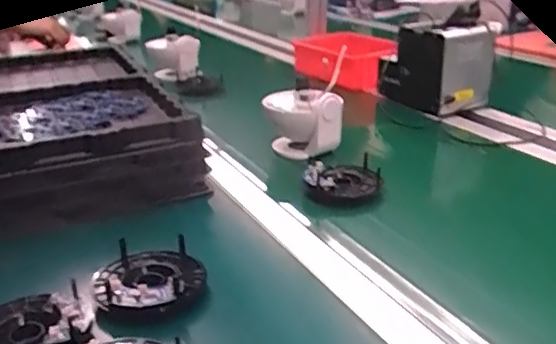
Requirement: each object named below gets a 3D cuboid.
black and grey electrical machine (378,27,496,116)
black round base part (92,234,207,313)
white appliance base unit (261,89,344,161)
[{"bbox_3d":[0.296,-0.200,1.094,0.138,0.141,0.179,-10,24,-23],"label":"black and grey electrical machine"},{"bbox_3d":[-0.117,0.099,0.535,0.097,0.031,0.096,-5,23,-8],"label":"black round base part"},{"bbox_3d":[0.038,-0.069,0.888,0.120,0.106,0.088,1,23,5],"label":"white appliance base unit"}]

